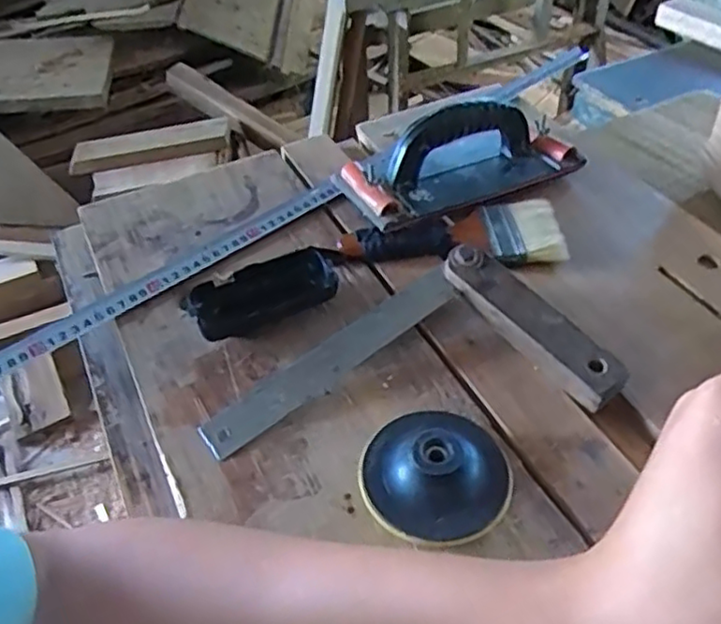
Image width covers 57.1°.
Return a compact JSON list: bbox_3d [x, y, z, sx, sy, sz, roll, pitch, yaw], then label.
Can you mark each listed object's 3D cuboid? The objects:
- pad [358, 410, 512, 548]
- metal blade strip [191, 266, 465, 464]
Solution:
[{"bbox_3d":[0.044,0.091,0.391,0.086,0.027,0.086,2,45,5],"label":"pad"},{"bbox_3d":[-0.017,0.032,0.463,0.205,0.009,0.031,-34,60,-18],"label":"metal blade strip"}]

